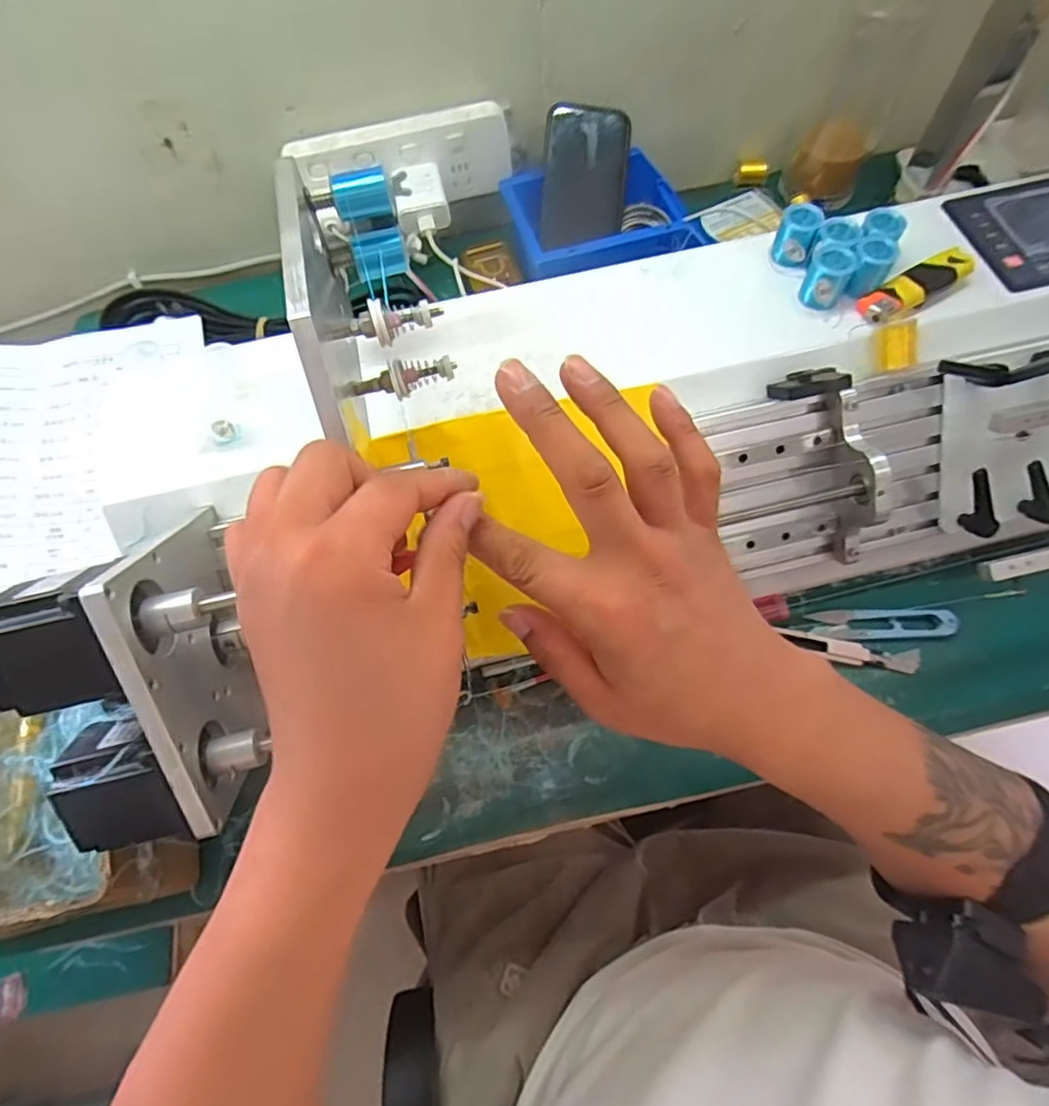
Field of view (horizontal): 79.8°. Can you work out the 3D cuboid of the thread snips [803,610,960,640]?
[{"bbox_3d":[0.255,0.050,0.447,0.094,0.012,0.021,2,65,4],"label":"thread snips"}]

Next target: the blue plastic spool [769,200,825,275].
[{"bbox_3d":[0.183,-0.211,0.424,0.026,0.036,0.029,18,67,11],"label":"blue plastic spool"}]

